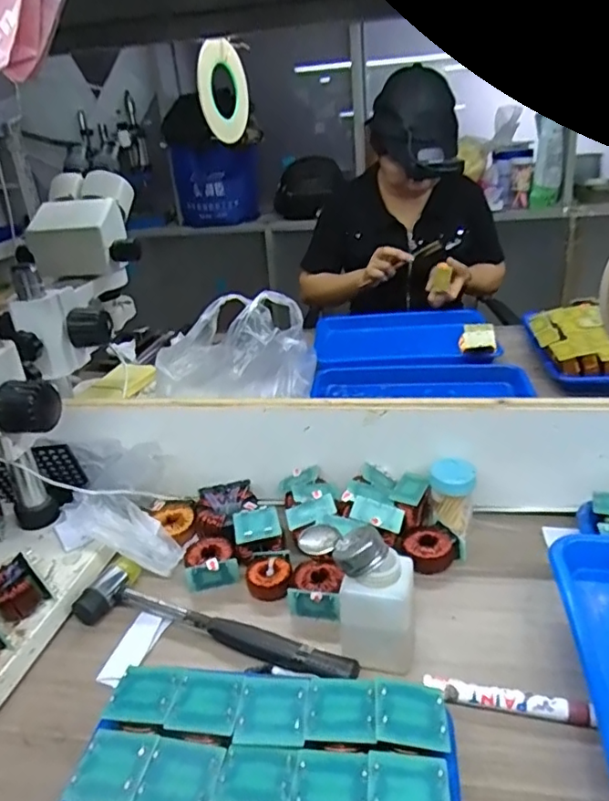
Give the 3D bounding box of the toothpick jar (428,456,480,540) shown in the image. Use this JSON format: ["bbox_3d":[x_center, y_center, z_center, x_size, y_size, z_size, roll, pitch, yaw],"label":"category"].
[{"bbox_3d":[0.155,0.101,0.588,0.043,0.067,0.047,-4,26,2],"label":"toothpick jar"}]

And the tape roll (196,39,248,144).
[{"bbox_3d":[-0.125,-0.479,0.894,0.014,0.136,0.133,8,-11,25],"label":"tape roll"}]

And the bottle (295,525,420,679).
[{"bbox_3d":[0.042,0.153,0.461,0.093,0.102,0.068,-1,26,9],"label":"bottle"}]

